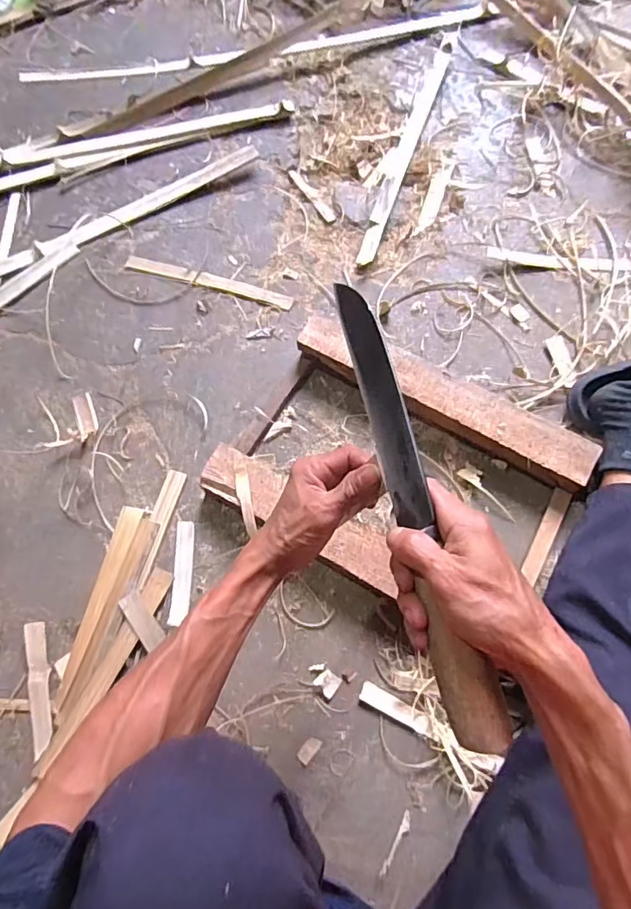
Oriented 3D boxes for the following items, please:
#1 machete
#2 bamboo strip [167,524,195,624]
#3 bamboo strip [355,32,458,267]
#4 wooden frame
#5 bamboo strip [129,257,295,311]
[{"bbox_3d":[0.060,0.024,0.325,0.030,0.029,0.296,-13,73,-3],"label":"machete"},{"bbox_3d":[-0.156,0.136,0.600,0.023,0.004,0.114,0,72,1],"label":"bamboo strip"},{"bbox_3d":[0.146,-0.489,0.798,0.030,0.017,0.479,19,73,7],"label":"bamboo strip"},{"bbox_3d":[0.107,0.008,0.614,0.393,0.056,0.293,28,74,10],"label":"wooden frame"},{"bbox_3d":[-0.153,-0.248,0.731,0.251,0.005,0.025,17,73,7],"label":"bamboo strip"}]

